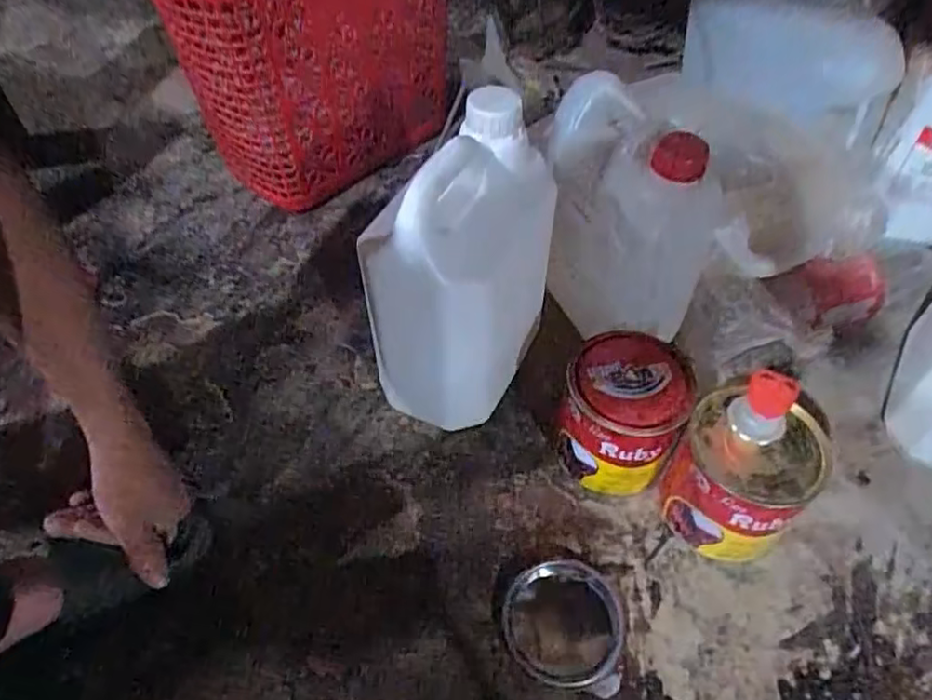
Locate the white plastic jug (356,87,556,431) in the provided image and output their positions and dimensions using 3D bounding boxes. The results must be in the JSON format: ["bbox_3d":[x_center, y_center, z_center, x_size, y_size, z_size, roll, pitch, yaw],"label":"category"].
[{"bbox_3d":[-0.005,-0.063,0.610,0.153,0.297,0.149,6,50,4],"label":"white plastic jug"}]

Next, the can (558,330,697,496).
[{"bbox_3d":[0.145,0.063,0.611,0.105,0.130,0.100,0,50,0],"label":"can"}]

